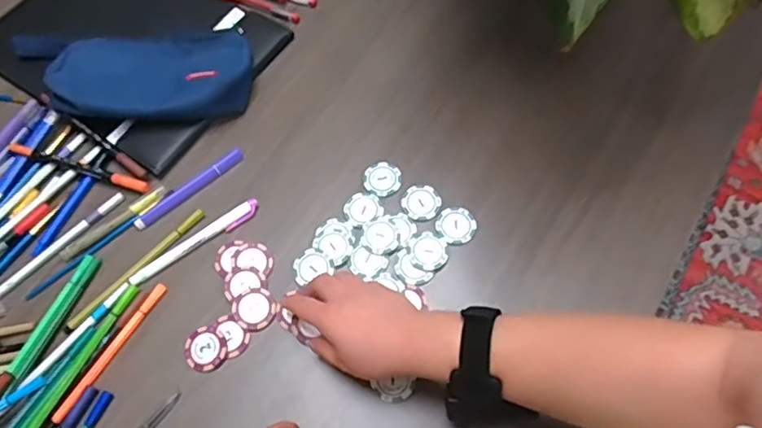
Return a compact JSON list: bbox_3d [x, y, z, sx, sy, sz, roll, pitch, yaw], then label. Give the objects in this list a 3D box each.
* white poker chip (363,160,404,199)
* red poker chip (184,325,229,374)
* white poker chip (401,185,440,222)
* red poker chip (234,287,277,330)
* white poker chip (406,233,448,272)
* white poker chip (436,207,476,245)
[{"bbox_3d":[0.002,-0.037,0.587,0.038,0.004,0.040,-31,67,-13],"label":"white poker chip"},{"bbox_3d":[-0.158,0.122,0.515,0.037,0.004,0.040,-38,69,-16],"label":"red poker chip"},{"bbox_3d":[0.041,-0.012,0.572,0.037,0.004,0.039,0,64,1],"label":"white poker chip"},{"bbox_3d":[-0.117,0.087,0.528,0.037,0.004,0.038,0,64,1],"label":"red poker chip"},{"bbox_3d":[0.045,0.036,0.547,0.037,0.004,0.037,0,64,1],"label":"white poker chip"},{"bbox_3d":[0.074,0.011,0.560,0.037,0.004,0.040,0,64,1],"label":"white poker chip"}]

